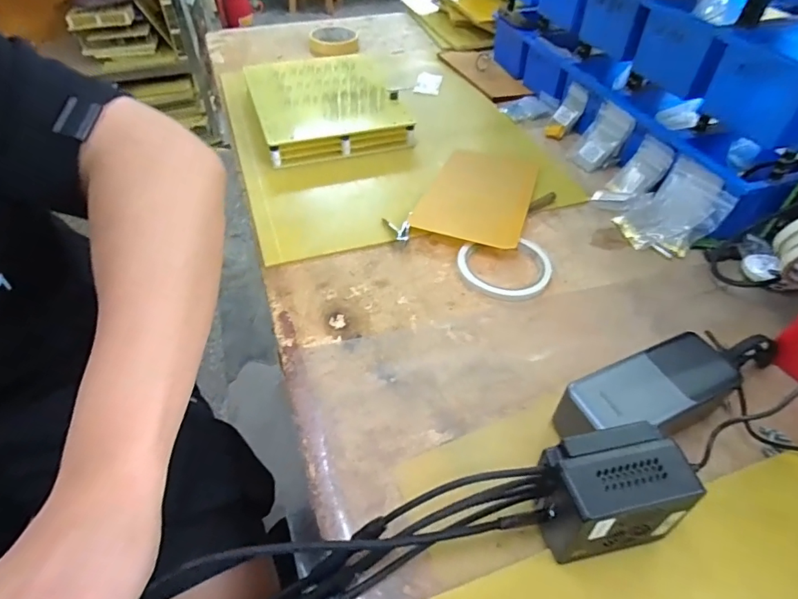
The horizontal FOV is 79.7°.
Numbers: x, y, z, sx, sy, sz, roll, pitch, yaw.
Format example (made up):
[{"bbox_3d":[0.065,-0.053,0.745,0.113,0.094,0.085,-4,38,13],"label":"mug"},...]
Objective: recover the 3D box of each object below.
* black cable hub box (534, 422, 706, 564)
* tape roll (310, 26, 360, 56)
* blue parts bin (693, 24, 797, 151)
[{"bbox_3d":[0.129,0.124,0.302,0.080,0.076,0.052,-9,48,-9],"label":"black cable hub box"},{"bbox_3d":[-0.121,-0.483,0.895,0.090,0.023,0.103,-6,47,-6],"label":"tape roll"},{"bbox_3d":[0.412,-0.216,0.476,0.165,0.075,0.114,-16,49,-15],"label":"blue parts bin"}]

